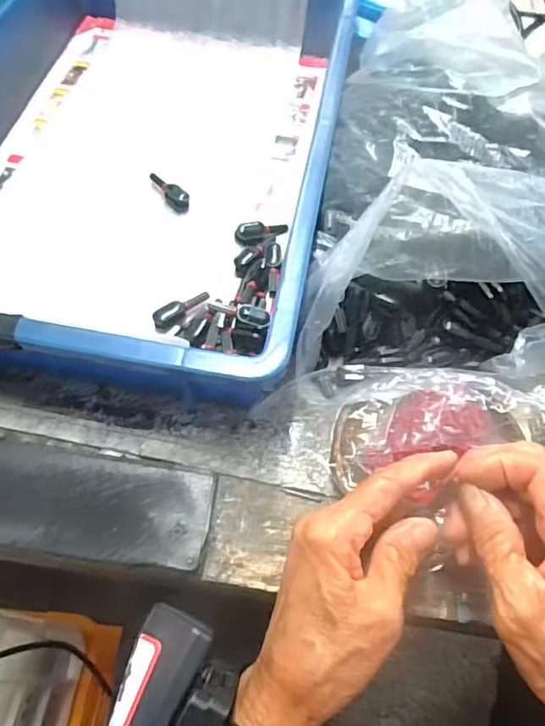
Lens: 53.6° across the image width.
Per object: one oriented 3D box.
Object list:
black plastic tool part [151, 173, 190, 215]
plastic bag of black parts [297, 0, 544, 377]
[{"bbox_3d":[-0.082,-0.138,0.430,0.042,0.013,0.014,45,68,7],"label":"black plastic tool part"},{"bbox_3d":[0.132,-0.113,0.356,0.192,0.135,0.247,8,60,3],"label":"plastic bag of black parts"}]

